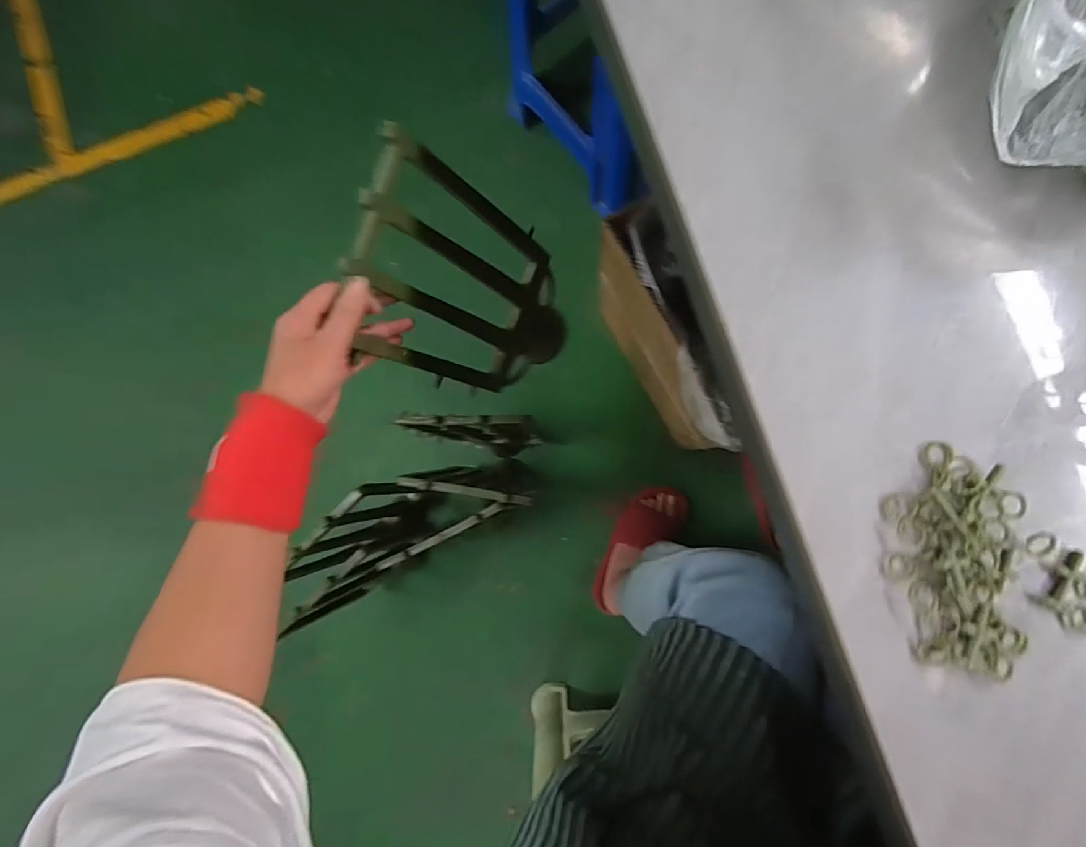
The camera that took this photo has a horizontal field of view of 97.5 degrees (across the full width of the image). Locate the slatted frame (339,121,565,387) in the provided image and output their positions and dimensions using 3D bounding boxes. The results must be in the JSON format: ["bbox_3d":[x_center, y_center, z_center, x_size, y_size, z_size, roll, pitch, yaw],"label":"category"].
[{"bbox_3d":[-0.067,-0.134,0.515,0.016,0.318,0.182,20,94,31],"label":"slatted frame"}]

